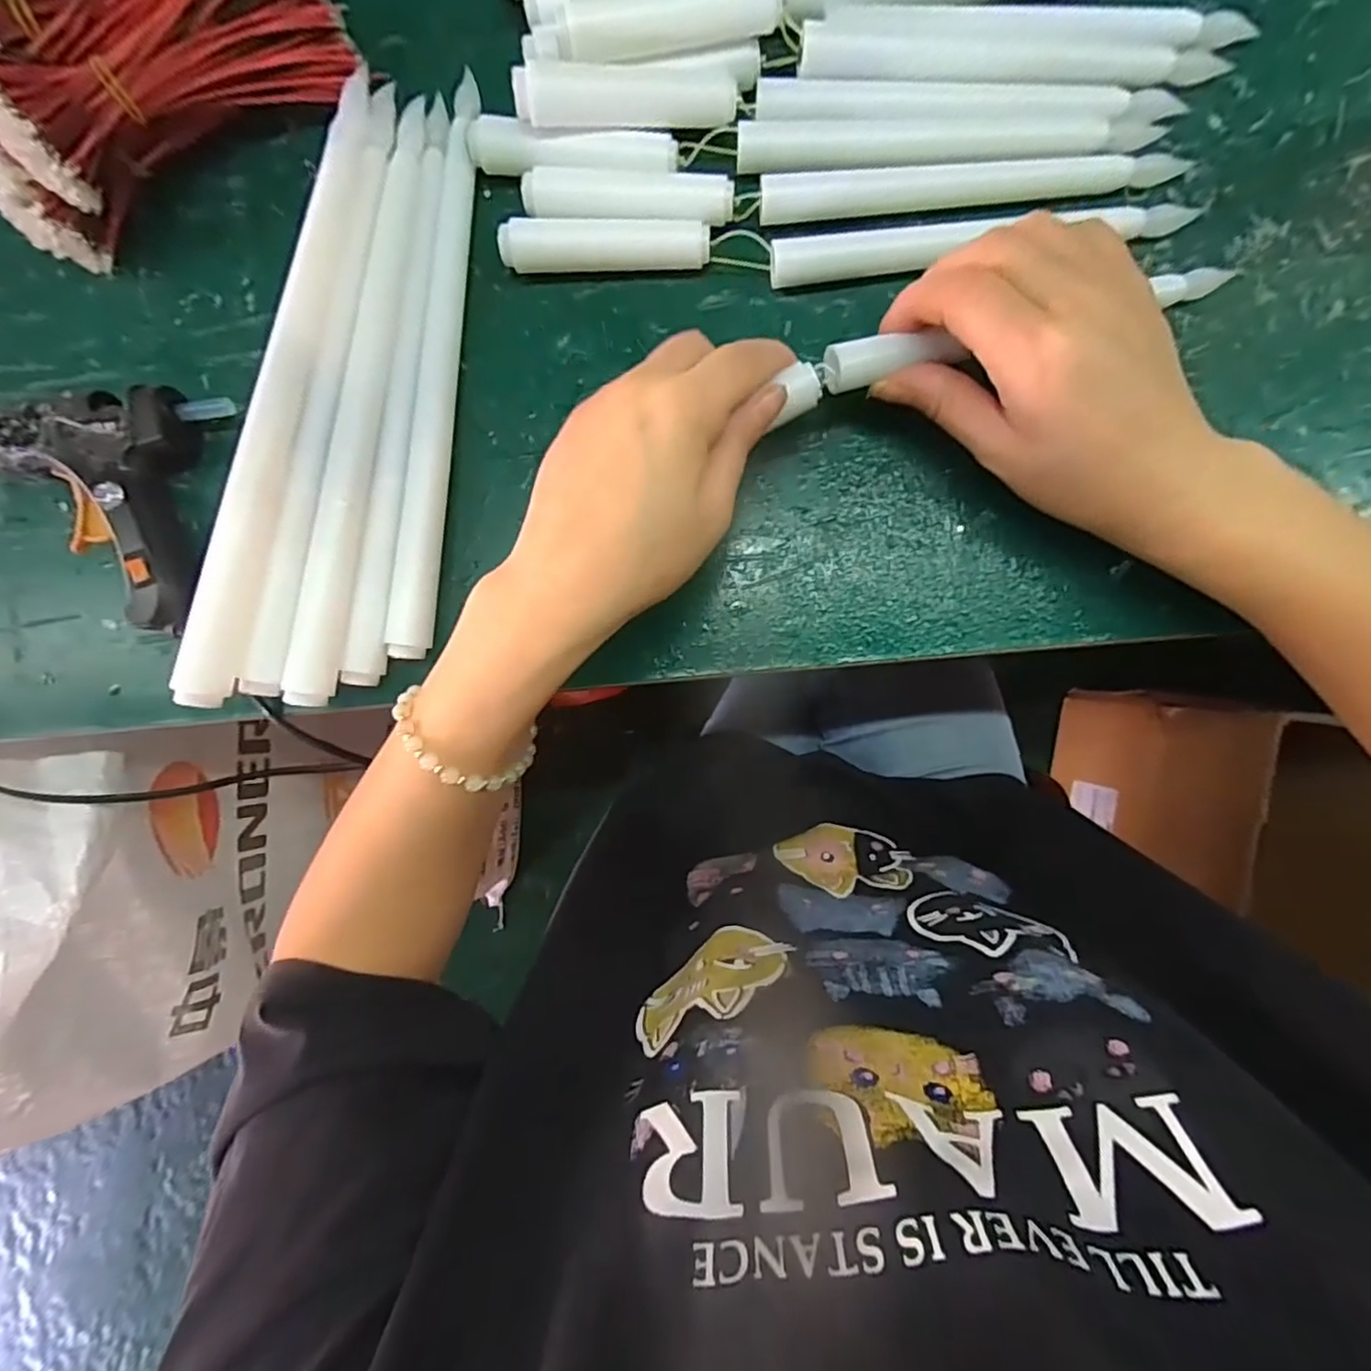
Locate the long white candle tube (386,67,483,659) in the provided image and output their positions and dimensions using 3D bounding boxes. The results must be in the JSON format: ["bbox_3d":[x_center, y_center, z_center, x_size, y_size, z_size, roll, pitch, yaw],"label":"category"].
[{"bbox_3d":[-0.108,-0.135,0.270,0.015,0.013,0.242,7,93,3],"label":"long white candle tube"}]

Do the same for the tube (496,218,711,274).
[{"bbox_3d":[-0.034,-0.186,0.264,0.087,0.019,0.016,0,93,3],"label":"tube"}]

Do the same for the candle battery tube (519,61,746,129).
[{"bbox_3d":[-0.022,-0.235,0.244,0.086,0.022,0.016,-6,92,3],"label":"candle battery tube"}]

